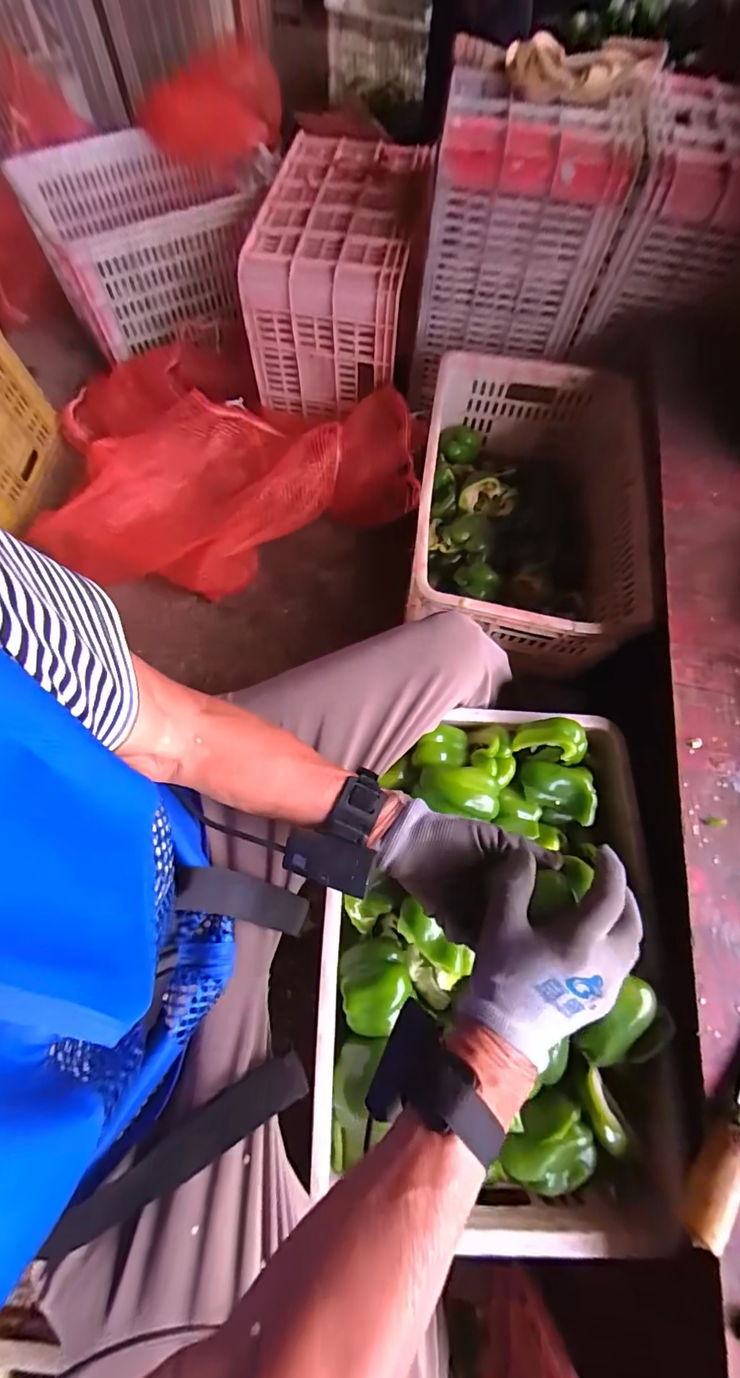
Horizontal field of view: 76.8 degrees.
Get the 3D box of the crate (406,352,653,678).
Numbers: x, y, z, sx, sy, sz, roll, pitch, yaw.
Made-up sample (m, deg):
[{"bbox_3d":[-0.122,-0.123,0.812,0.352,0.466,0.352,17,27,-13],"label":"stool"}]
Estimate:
[{"bbox_3d":[0.268,-0.315,0.854,0.354,0.257,0.578,8,70,3],"label":"crate"}]

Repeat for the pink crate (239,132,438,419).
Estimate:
[{"bbox_3d":[-0.071,-0.876,0.985,0.292,0.258,0.524,7,70,2],"label":"pink crate"}]

